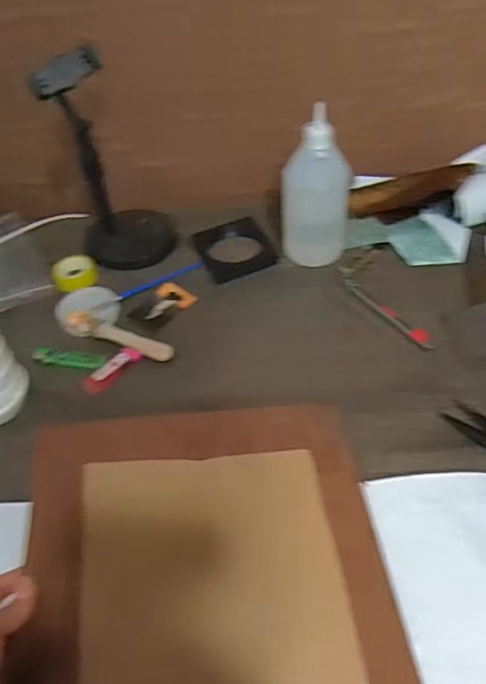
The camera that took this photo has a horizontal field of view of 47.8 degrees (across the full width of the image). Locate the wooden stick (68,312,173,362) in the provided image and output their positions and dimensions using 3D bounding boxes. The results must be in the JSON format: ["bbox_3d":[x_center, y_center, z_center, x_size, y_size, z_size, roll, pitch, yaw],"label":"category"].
[{"bbox_3d":[-0.143,-0.005,0.637,0.135,0.021,0.024,16,53,18],"label":"wooden stick"}]

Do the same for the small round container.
[{"bbox_3d":[-0.189,-0.040,0.669,0.073,0.021,0.087,2,50,7],"label":"small round container"}]

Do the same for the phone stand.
[{"bbox_3d":[-0.163,-0.210,0.672,0.122,0.237,0.101,-12,50,-6],"label":"phone stand"}]

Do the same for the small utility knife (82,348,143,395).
[{"bbox_3d":[-0.147,0.031,0.612,0.071,0.006,0.024,-36,56,-24],"label":"small utility knife"}]

